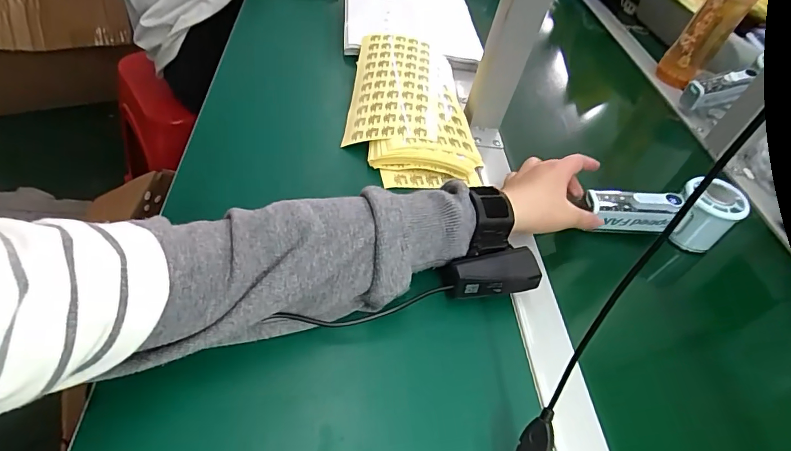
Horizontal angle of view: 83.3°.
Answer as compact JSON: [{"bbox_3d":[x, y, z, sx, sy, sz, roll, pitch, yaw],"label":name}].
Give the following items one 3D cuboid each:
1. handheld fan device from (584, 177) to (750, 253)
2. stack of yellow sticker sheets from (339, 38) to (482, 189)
[{"bbox_3d":[0.263,-0.012,0.448,0.147,0.062,0.038,4,48,-2],"label":"handheld fan device"},{"bbox_3d":[0.022,-0.144,0.526,0.149,0.034,0.253,9,48,-6],"label":"stack of yellow sticker sheets"}]

